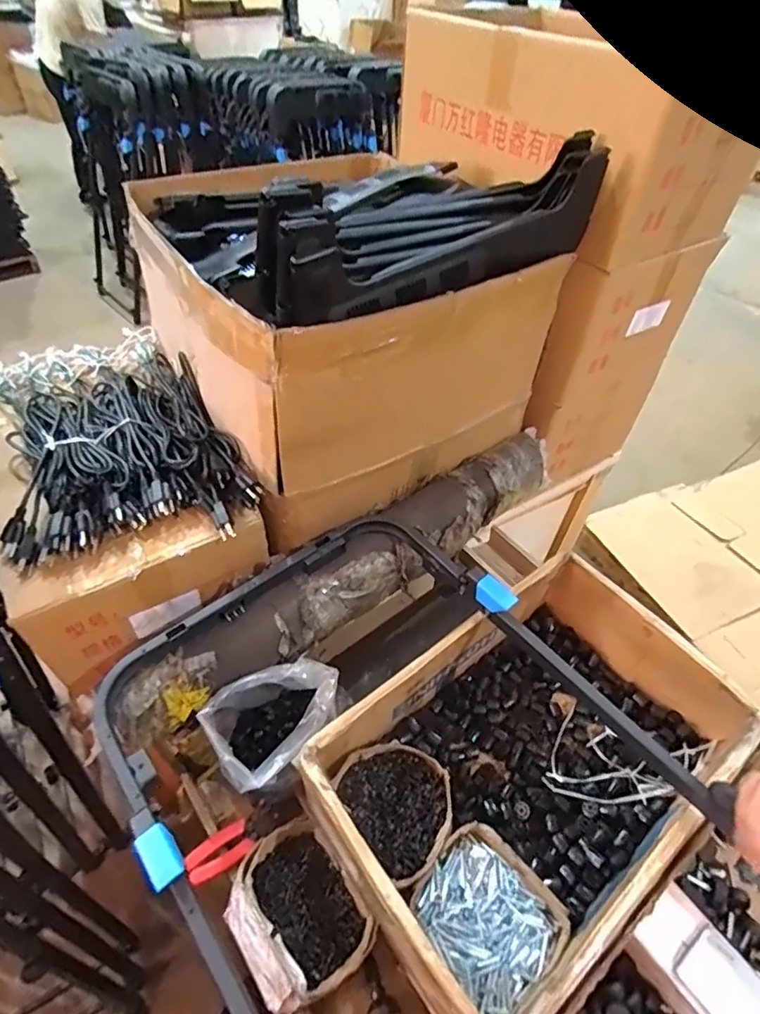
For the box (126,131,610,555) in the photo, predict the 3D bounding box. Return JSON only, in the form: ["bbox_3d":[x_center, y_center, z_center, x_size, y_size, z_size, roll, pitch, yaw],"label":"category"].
[{"bbox_3d":[-0.061,-0.359,0.933,0.560,0.444,0.538,-24,52,-23],"label":"box"}]

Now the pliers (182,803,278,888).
[{"bbox_3d":[-0.203,0.463,0.742,0.129,0.020,0.046,-21,50,-38],"label":"pliers"}]

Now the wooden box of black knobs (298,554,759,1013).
[{"bbox_3d":[0.207,0.339,0.726,0.519,0.163,0.346,-29,55,-27],"label":"wooden box of black knobs"}]

